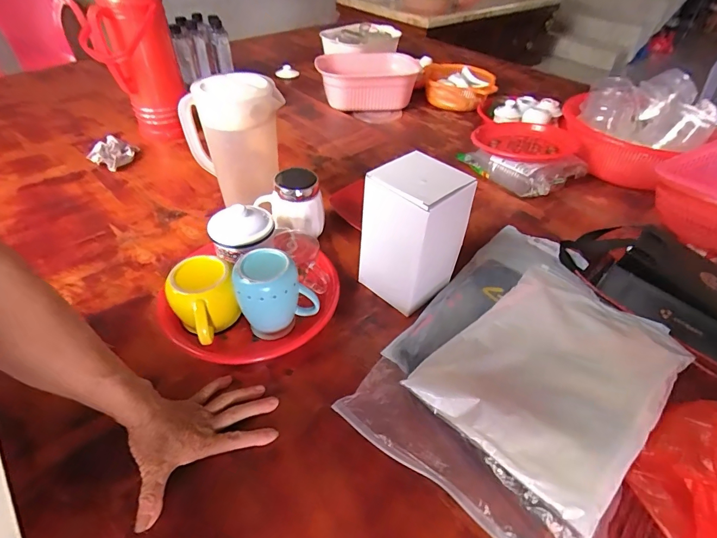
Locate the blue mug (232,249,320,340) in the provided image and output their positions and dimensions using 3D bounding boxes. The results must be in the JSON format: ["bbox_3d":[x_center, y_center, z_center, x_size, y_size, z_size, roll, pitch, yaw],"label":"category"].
[{"bbox_3d":[-0.112,0.042,0.537,0.097,0.113,0.076,18,46,15],"label":"blue mug"}]

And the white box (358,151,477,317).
[{"bbox_3d":[0.080,-0.051,0.582,0.113,0.207,0.104,-32,54,-31],"label":"white box"}]

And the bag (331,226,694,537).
[{"bbox_3d":[0.244,0.092,0.539,0.300,0.080,0.495,31,51,26],"label":"bag"}]

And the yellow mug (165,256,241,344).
[{"bbox_3d":[-0.209,0.044,0.543,0.088,0.082,0.113,-18,48,-20],"label":"yellow mug"}]

